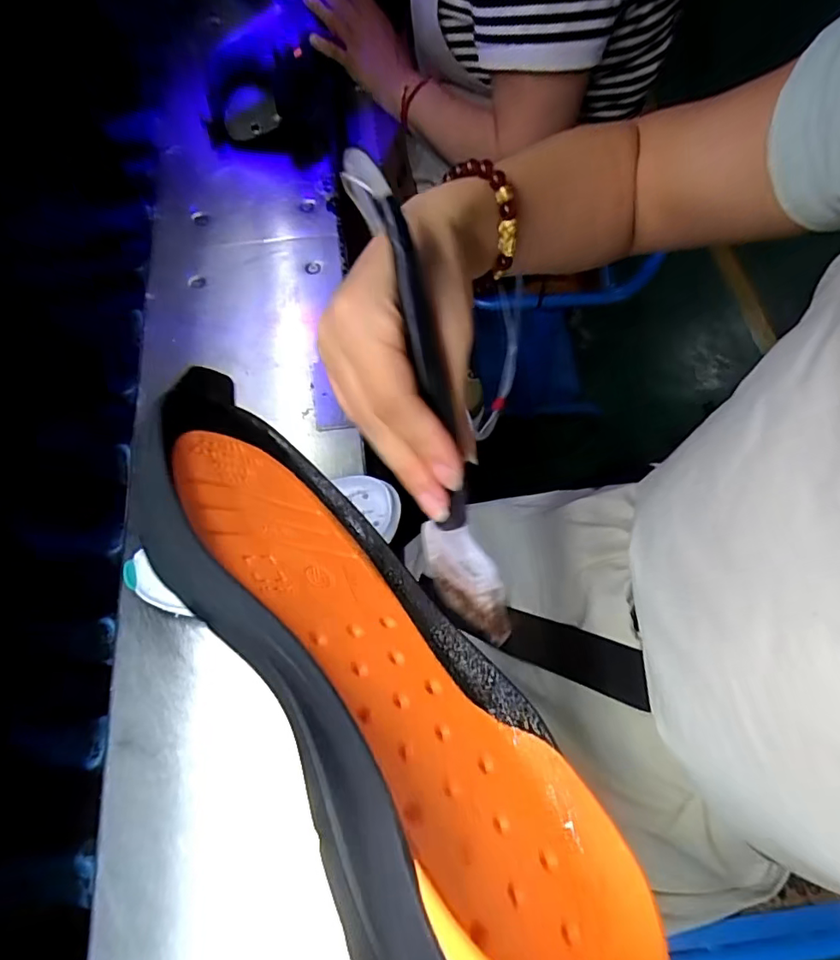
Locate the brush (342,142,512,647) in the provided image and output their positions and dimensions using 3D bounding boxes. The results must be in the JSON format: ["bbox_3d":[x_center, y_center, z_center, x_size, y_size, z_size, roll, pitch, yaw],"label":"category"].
[{"bbox_3d":[0.003,-0.023,0.214,0.025,0.029,0.198,-16,108,-7],"label":"brush"}]

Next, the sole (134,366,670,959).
[{"bbox_3d":[-0.028,0.064,0.229,0.304,0.117,0.036,49,116,31],"label":"sole"}]

